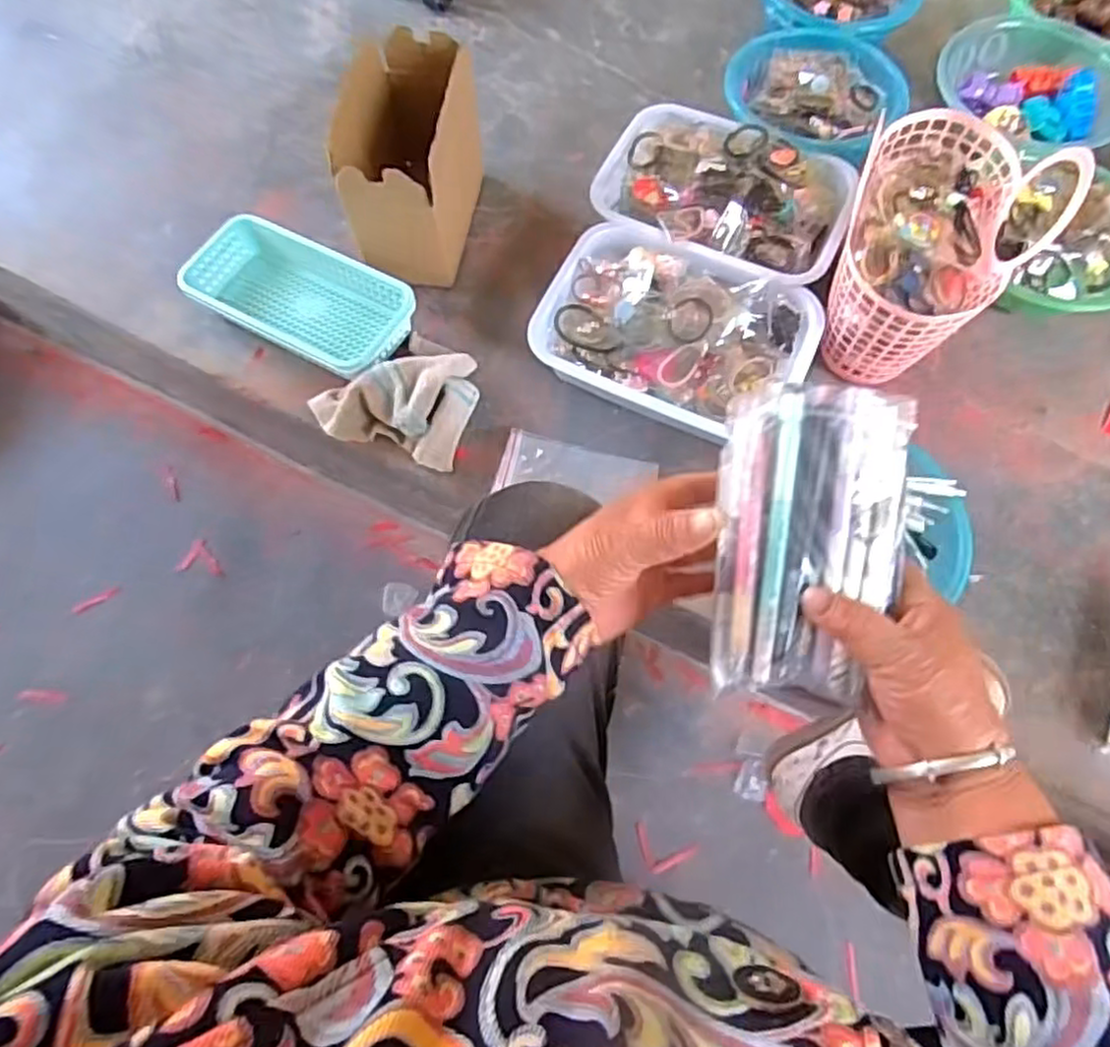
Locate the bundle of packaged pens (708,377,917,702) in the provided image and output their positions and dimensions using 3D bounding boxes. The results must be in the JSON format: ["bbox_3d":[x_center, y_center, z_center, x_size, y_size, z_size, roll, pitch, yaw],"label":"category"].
[{"bbox_3d":[0.132,0.011,0.359,0.090,0.016,0.156,3,94,6],"label":"bundle of packaged pens"}]

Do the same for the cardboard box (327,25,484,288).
[{"bbox_3d":[-0.159,-0.399,0.802,0.107,0.181,0.220,14,69,5],"label":"cardboard box"}]

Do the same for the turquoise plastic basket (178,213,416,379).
[{"bbox_3d":[-0.295,-0.257,0.821,0.255,0.069,0.126,28,71,10],"label":"turquoise plastic basket"}]

